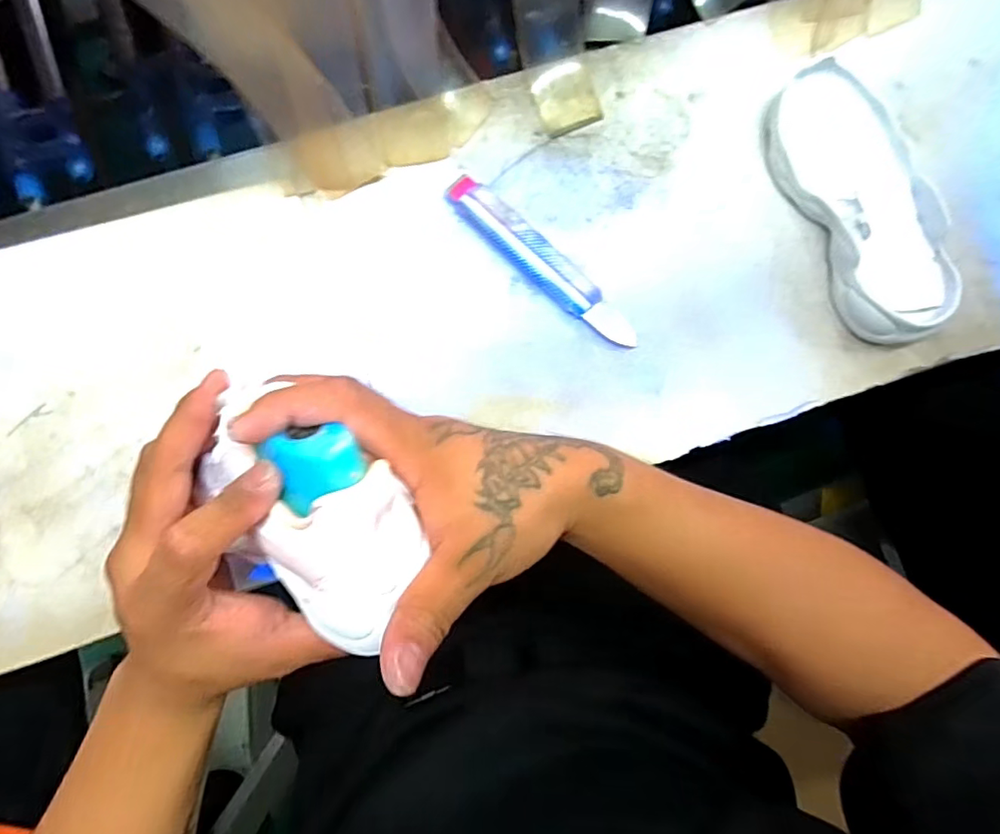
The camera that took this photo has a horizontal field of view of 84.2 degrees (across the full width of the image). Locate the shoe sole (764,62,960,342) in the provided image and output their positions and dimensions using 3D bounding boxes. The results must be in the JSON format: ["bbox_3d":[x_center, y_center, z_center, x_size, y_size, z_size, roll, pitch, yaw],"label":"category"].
[{"bbox_3d":[0.251,-0.147,0.385,0.077,0.034,0.188,-25,89,-3],"label":"shoe sole"}]

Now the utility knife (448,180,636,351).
[{"bbox_3d":[0.030,-0.107,0.388,0.162,0.013,0.025,43,86,0],"label":"utility knife"}]

